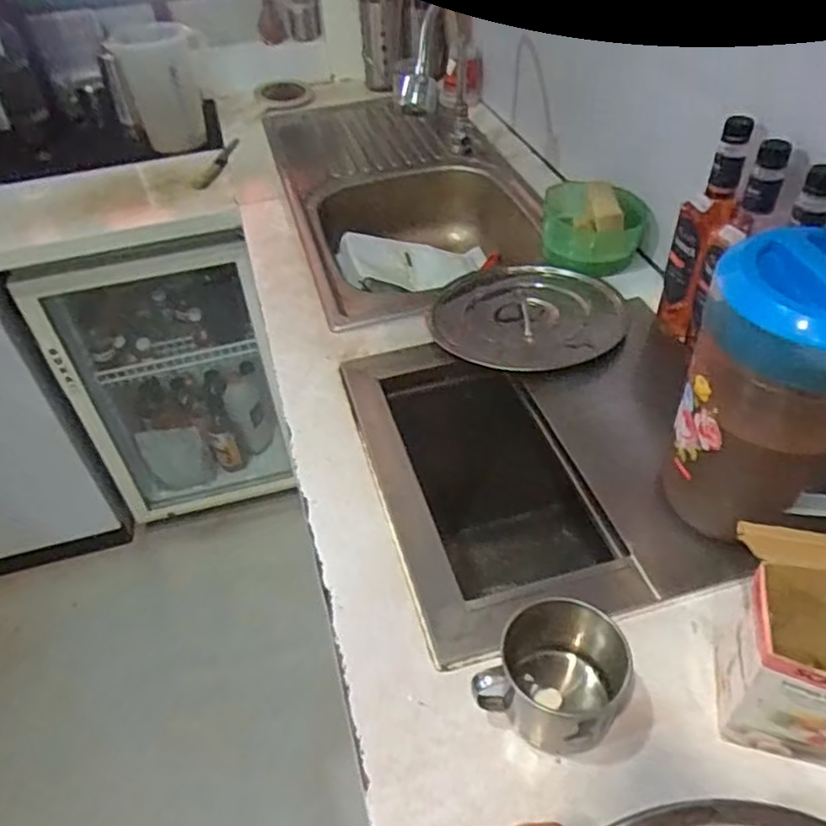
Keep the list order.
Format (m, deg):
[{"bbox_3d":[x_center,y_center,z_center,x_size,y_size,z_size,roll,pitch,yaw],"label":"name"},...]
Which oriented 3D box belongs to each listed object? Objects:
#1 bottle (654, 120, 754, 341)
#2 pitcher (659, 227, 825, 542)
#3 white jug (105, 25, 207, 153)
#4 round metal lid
[{"bbox_3d":[0.357,-0.215,0.827,0.053,0.258,0.068,-19,46,-15],"label":"bottle"},{"bbox_3d":[0.310,0.004,0.581,0.155,0.268,0.144,21,49,23],"label":"pitcher"},{"bbox_3d":[-0.520,-0.684,1.423,0.179,0.206,0.130,-14,45,-11],"label":"white jug"},{"bbox_3d":[0.156,-0.136,0.932,0.251,0.037,0.251,-2,44,2],"label":"round metal lid"}]

